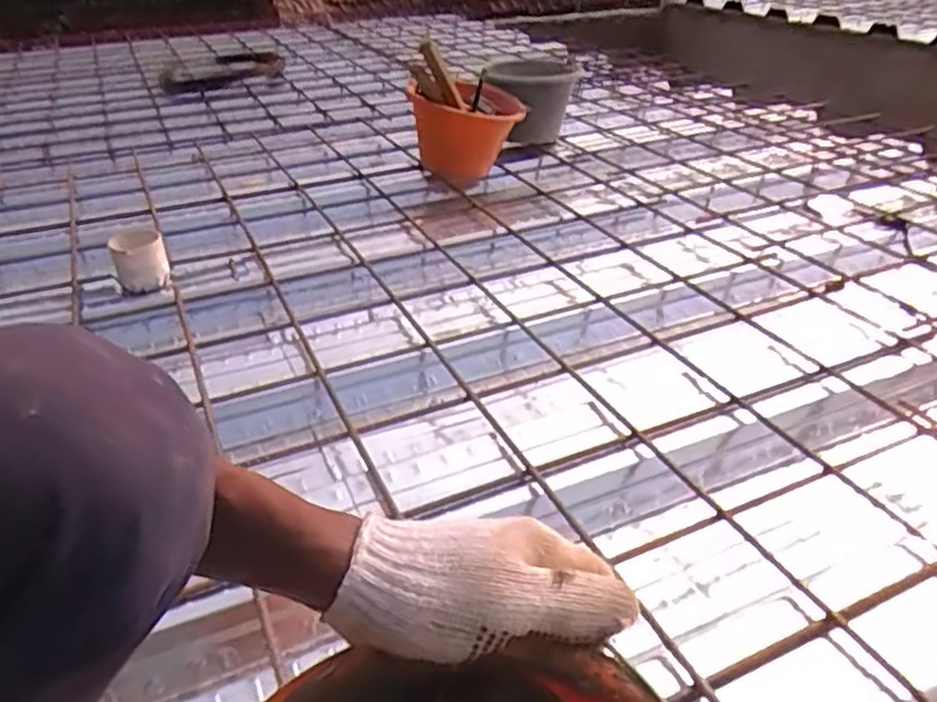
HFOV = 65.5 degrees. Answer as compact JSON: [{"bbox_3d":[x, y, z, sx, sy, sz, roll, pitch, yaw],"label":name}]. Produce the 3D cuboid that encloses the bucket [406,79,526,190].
[{"bbox_3d":[-0.002,-0.505,1.674,0.250,0.189,0.272,-4,32,-4],"label":"bucket"}]

